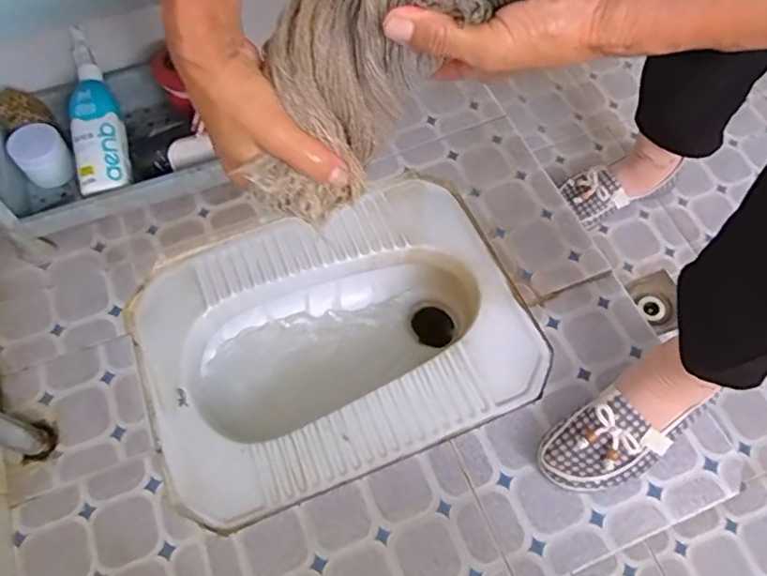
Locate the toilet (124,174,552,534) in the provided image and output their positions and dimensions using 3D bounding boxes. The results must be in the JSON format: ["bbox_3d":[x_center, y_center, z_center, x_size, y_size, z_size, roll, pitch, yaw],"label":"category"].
[{"bbox_3d":[-0.070,0.081,0.816,0.488,0.133,0.374,-21,66,-10],"label":"toilet"}]

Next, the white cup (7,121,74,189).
[{"bbox_3d":[-0.491,-0.192,0.828,0.069,0.066,0.066,0,64,0],"label":"white cup"}]

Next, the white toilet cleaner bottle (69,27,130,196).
[{"bbox_3d":[-0.396,-0.223,0.802,0.072,0.055,0.193,-13,78,-6],"label":"white toilet cleaner bottle"}]

